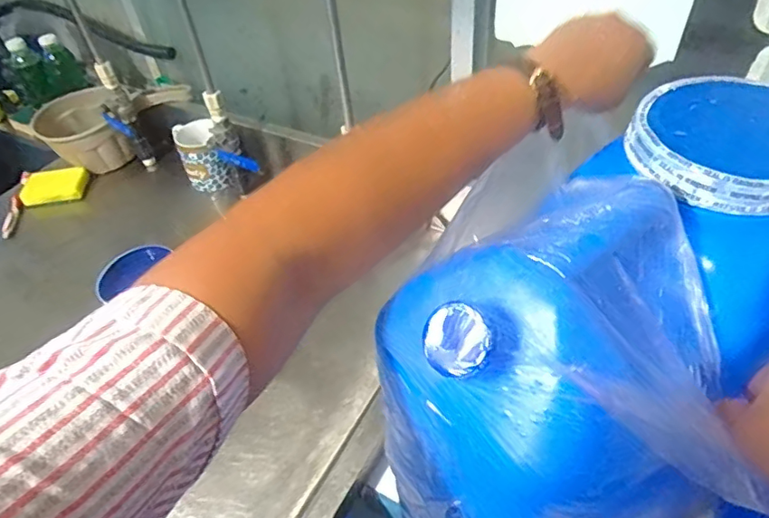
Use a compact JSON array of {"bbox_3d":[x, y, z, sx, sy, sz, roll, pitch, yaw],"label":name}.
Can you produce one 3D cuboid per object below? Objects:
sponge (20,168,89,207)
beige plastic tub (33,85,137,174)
[{"bbox_3d":[-0.619,-0.135,1.011,0.105,0.031,0.073,-11,46,-5],"label":"sponge"},{"bbox_3d":[-0.579,-0.239,1.040,0.142,0.129,0.171,-33,52,-25],"label":"beige plastic tub"}]

